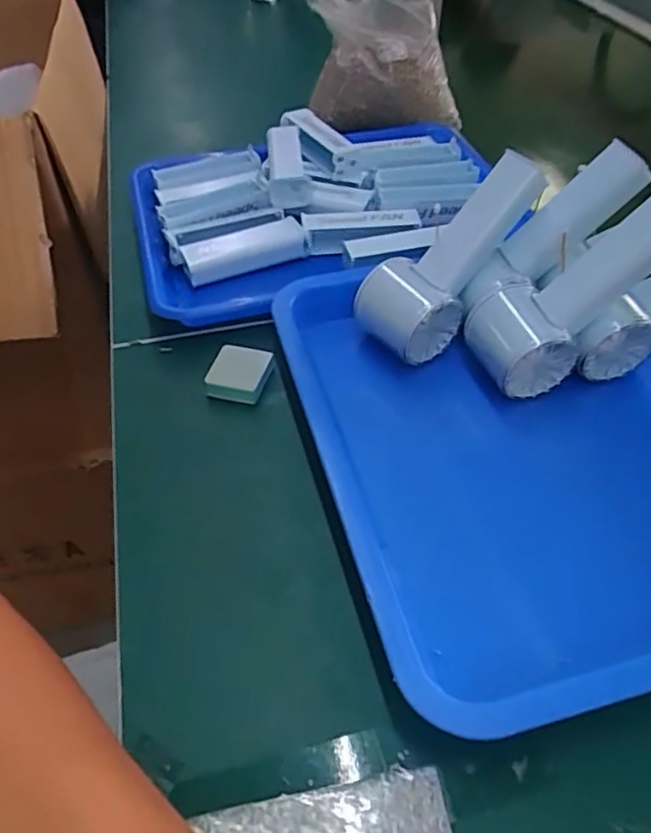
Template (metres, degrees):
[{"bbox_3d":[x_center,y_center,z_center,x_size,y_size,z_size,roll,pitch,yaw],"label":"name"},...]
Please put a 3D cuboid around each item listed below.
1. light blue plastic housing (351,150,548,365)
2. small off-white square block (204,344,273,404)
[{"bbox_3d":[0.086,-0.111,0.432,0.054,0.158,0.063,21,29,-44],"label":"light blue plastic housing"},{"bbox_3d":[-0.061,-0.029,0.439,0.040,0.014,0.041,12,49,10],"label":"small off-white square block"}]

